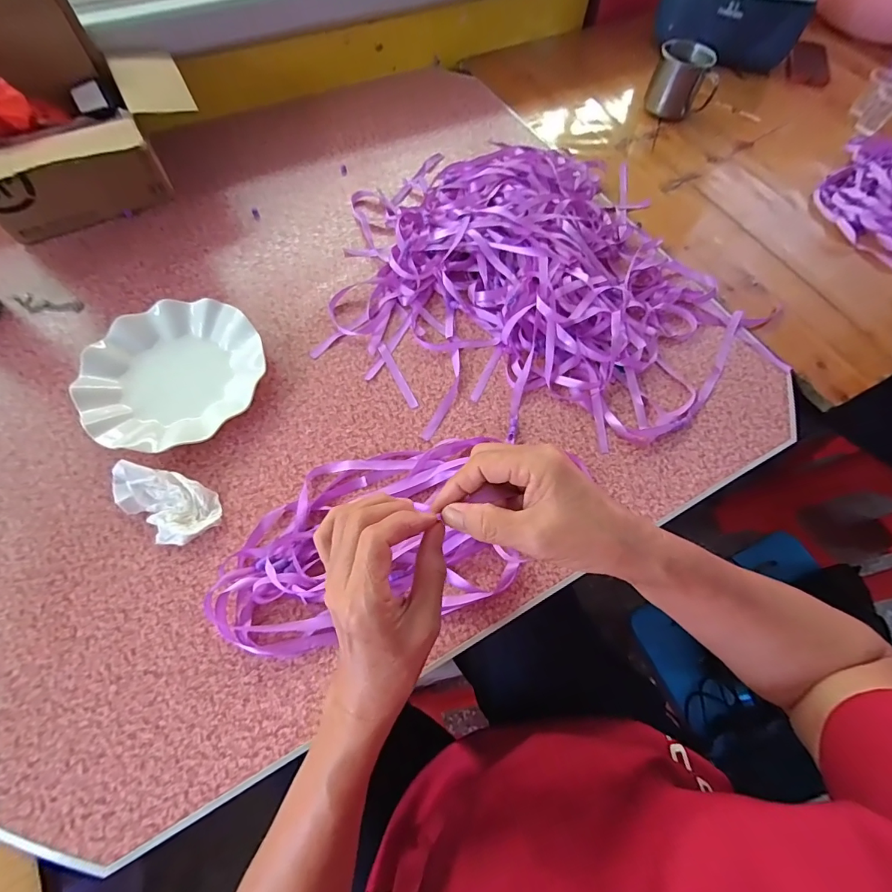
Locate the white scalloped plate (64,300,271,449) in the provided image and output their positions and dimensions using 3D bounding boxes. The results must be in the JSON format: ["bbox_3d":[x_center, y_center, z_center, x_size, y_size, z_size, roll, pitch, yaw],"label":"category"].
[{"bbox_3d":[-0.291,-0.077,0.464,0.174,0.026,0.180,1,65,-2],"label":"white scalloped plate"}]

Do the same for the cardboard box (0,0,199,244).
[{"bbox_3d":[-0.453,-0.388,0.519,0.274,0.182,0.204,-33,71,-16],"label":"cardboard box"}]

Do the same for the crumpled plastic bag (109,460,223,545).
[{"bbox_3d":[-0.266,0.051,0.405,0.099,0.029,0.058,29,67,10],"label":"crumpled plastic bag"}]

